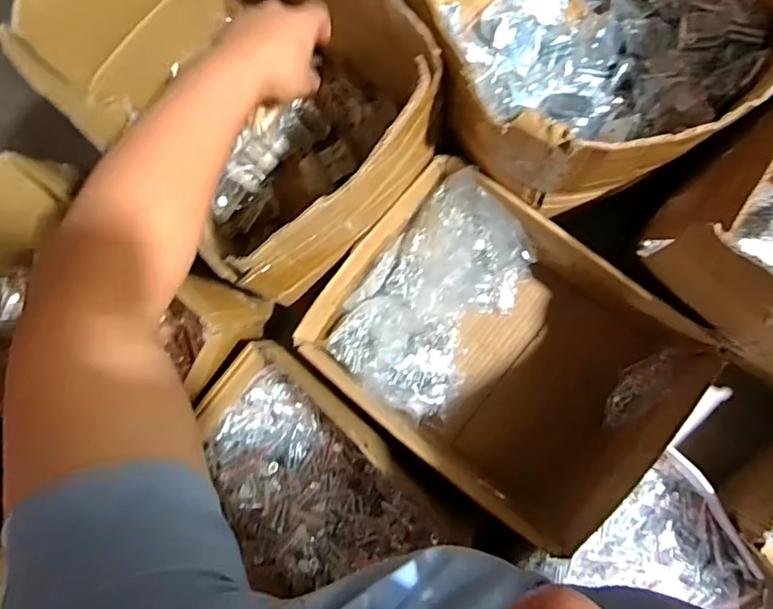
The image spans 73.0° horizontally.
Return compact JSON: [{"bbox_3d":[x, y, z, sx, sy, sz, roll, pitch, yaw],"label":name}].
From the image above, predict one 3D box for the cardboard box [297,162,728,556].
[{"bbox_3d":[0.115,0.045,0.561,0.324,0.159,0.243,37,90,9],"label":"cardboard box"}]

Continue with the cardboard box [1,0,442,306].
[{"bbox_3d":[-0.140,-0.204,0.528,0.360,0.225,0.262,43,91,9],"label":"cardboard box"}]

